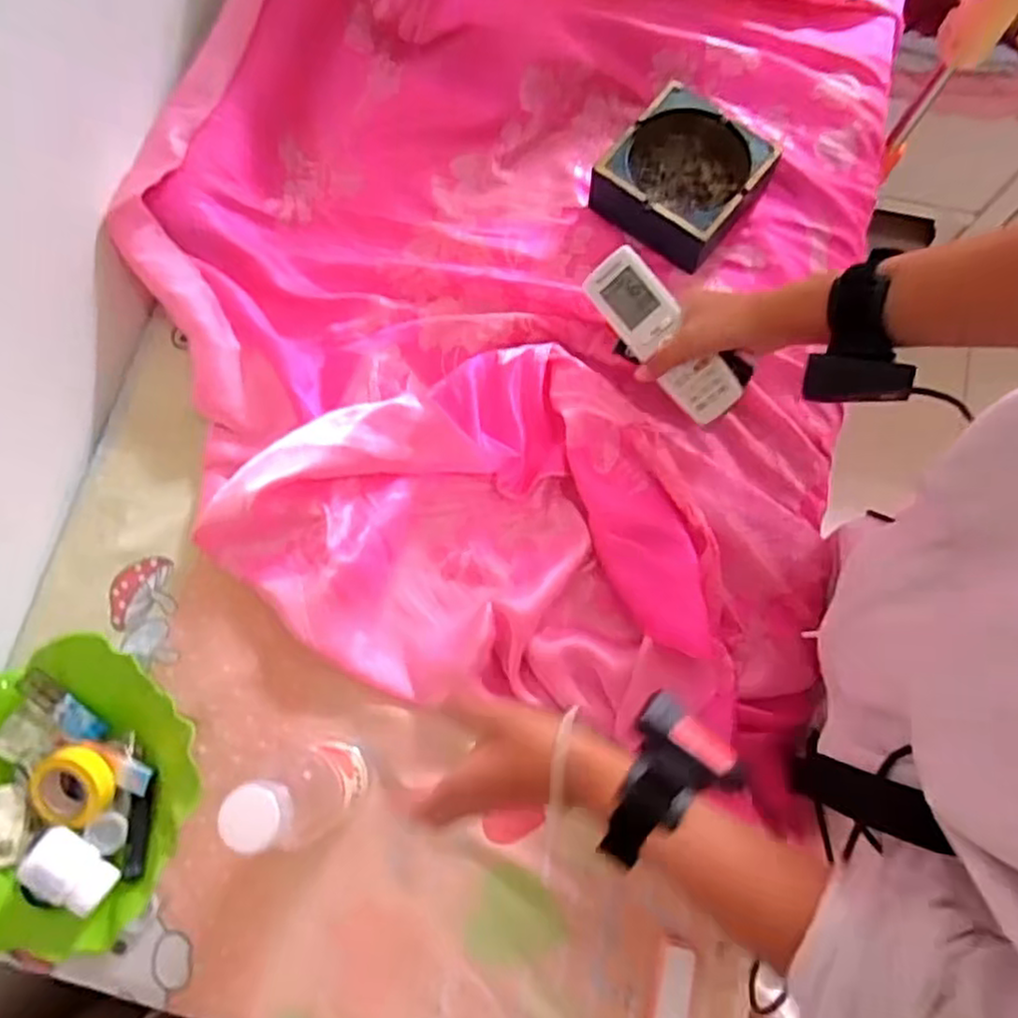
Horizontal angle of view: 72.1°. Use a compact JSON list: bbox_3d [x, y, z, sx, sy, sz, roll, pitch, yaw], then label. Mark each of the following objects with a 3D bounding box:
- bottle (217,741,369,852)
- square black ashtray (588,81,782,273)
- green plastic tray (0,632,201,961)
[{"bbox_3d":[-0.149,0.206,0.502,0.063,0.196,0.060,-39,78,-9],"label":"bottle"},{"bbox_3d":[0.179,-0.341,0.721,0.142,0.051,0.154,39,80,11],"label":"square black ashtray"},{"bbox_3d":[-0.372,0.231,0.574,0.231,0.069,0.234,26,78,8],"label":"green plastic tray"}]

